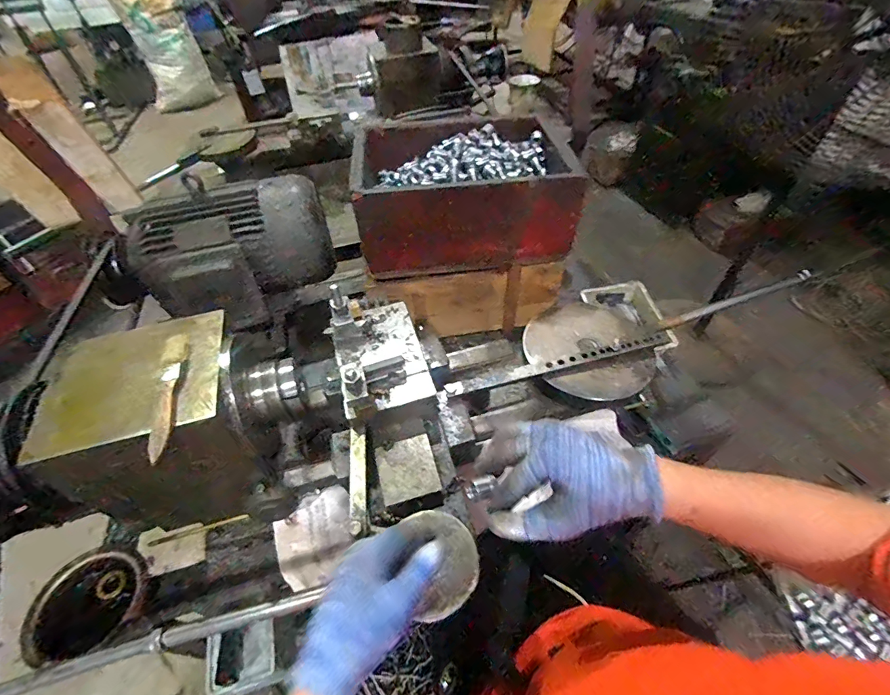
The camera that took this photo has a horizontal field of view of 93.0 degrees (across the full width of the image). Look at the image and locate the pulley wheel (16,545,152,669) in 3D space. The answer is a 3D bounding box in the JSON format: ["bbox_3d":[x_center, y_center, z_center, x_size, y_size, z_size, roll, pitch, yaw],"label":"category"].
[{"bbox_3d":[-0.449,0.320,0.530,0.118,0.045,0.129,-14,49,-9],"label":"pulley wheel"}]

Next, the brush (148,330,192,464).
[{"bbox_3d":[-0.269,0.043,0.414,0.025,0.010,0.149,-14,49,-9],"label":"brush"}]

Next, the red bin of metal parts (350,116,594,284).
[{"bbox_3d":[0.036,-0.256,0.746,0.334,0.156,0.228,-2,48,1],"label":"red bin of metal parts"}]

